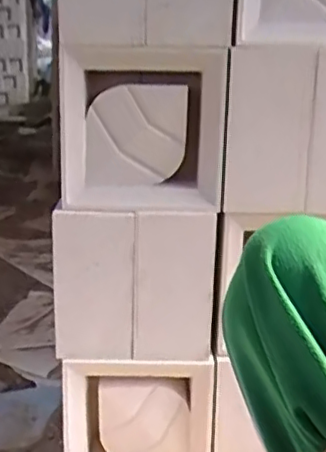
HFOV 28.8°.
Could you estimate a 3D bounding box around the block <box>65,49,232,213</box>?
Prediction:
[{"bbox_3d":[-0.029,-0.128,0.841,0.211,0.199,0.077,-2,12,-5],"label":"block"}]

